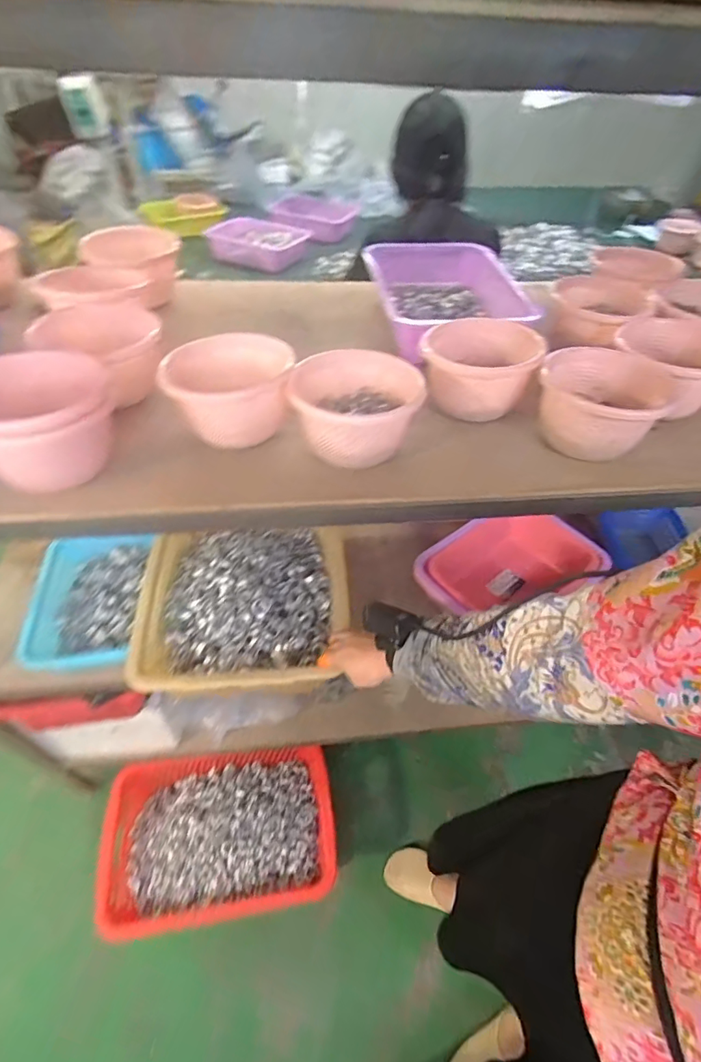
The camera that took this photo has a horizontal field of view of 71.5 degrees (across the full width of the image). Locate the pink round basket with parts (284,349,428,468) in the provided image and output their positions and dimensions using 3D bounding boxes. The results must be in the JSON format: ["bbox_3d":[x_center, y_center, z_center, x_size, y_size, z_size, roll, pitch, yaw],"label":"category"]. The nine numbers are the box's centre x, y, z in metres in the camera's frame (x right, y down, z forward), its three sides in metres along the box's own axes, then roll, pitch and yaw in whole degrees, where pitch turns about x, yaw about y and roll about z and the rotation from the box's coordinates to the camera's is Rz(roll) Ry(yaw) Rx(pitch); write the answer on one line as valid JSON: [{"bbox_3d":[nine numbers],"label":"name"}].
[{"bbox_3d":[-0.003,-0.146,0.559,0.151,0.073,0.147,2,50,-2],"label":"pink round basket with parts"}]

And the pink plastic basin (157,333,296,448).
[{"bbox_3d":[-0.138,-0.170,0.577,0.137,0.082,0.137,-5,50,-8],"label":"pink plastic basin"}]

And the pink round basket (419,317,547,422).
[{"bbox_3d":[0.162,-0.208,0.628,0.136,0.084,0.136,2,50,-2],"label":"pink round basket"}]

